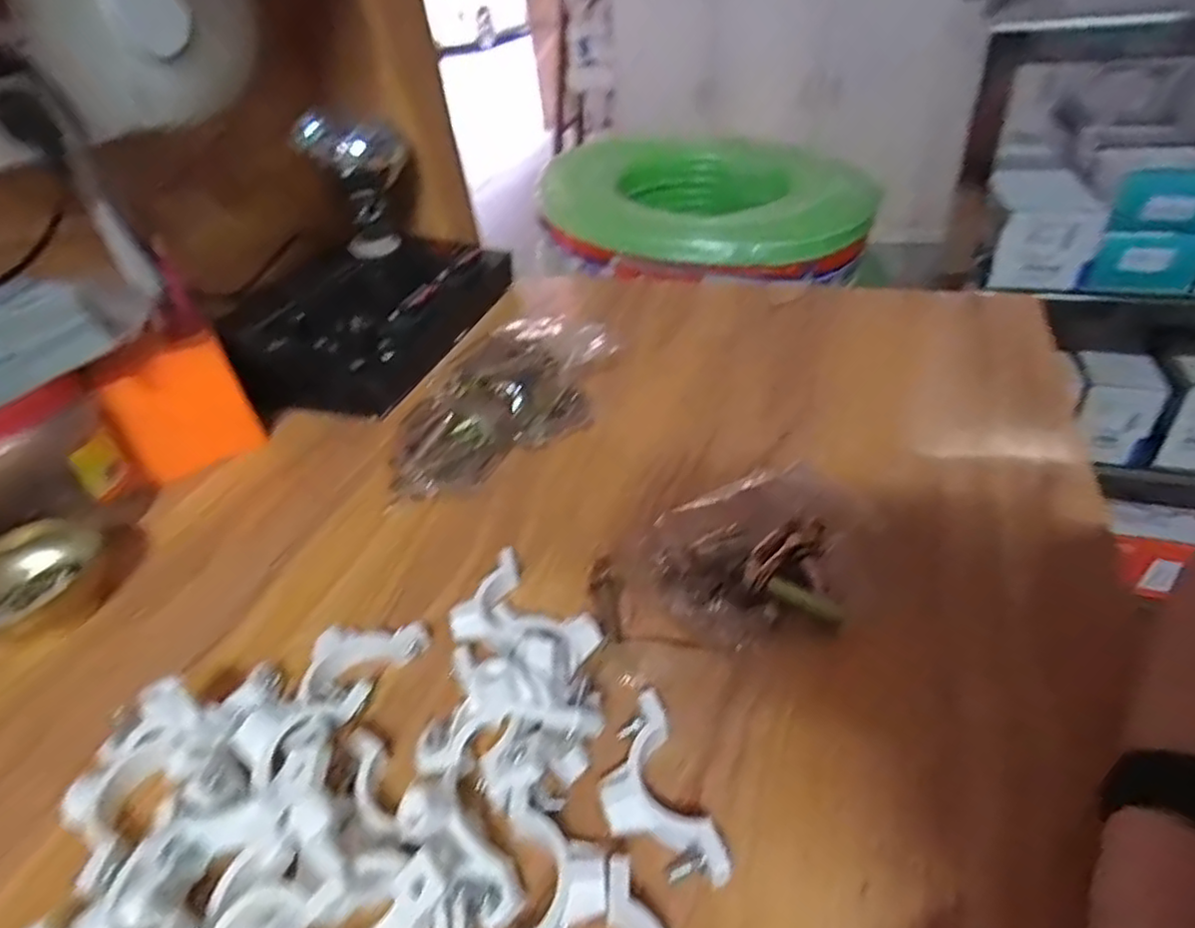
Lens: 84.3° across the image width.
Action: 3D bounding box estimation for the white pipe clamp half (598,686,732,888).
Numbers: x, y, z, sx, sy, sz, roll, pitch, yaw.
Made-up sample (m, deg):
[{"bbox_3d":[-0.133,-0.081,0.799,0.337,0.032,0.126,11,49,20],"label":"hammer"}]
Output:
[{"bbox_3d":[0.024,0.152,0.308,0.043,0.018,0.094,-15,39,-10],"label":"white pipe clamp half"}]

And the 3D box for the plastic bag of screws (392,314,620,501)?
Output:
[{"bbox_3d":[-0.075,-0.056,0.544,0.099,0.067,0.231,27,49,35],"label":"plastic bag of screws"}]

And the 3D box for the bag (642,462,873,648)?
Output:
[{"bbox_3d":[0.096,0.055,0.388,0.137,0.057,0.087,-13,39,-8],"label":"bag"}]

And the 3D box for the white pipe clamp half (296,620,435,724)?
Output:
[{"bbox_3d":[-0.139,0.112,0.381,0.054,0.012,0.068,20,46,30],"label":"white pipe clamp half"}]

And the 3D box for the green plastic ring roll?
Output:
[{"bbox_3d":[0.184,-0.397,1.021,0.457,0.118,0.482,7,40,17],"label":"green plastic ring roll"}]

